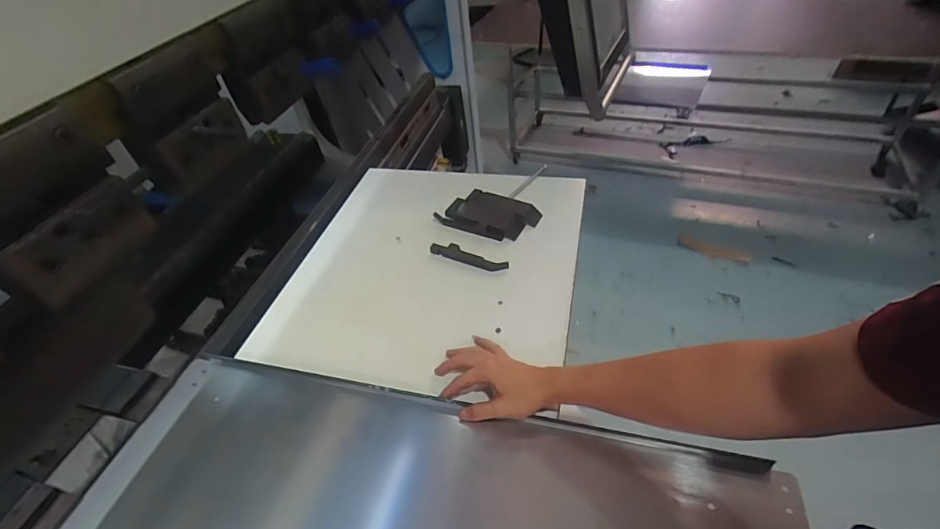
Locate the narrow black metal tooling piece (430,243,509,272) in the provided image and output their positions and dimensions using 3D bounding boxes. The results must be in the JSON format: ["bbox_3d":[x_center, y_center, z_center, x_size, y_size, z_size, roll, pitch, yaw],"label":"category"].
[{"bbox_3d":[-0.004,-0.015,0.802,0.148,0.009,0.026,18,49,24],"label":"narrow black metal tooling piece"}]

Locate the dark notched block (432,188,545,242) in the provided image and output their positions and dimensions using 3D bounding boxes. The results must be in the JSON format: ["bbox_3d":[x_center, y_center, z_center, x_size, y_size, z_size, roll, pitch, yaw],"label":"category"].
[{"bbox_3d":[0.038,-0.099,0.872,0.178,0.023,0.104,19,49,24],"label":"dark notched block"}]

